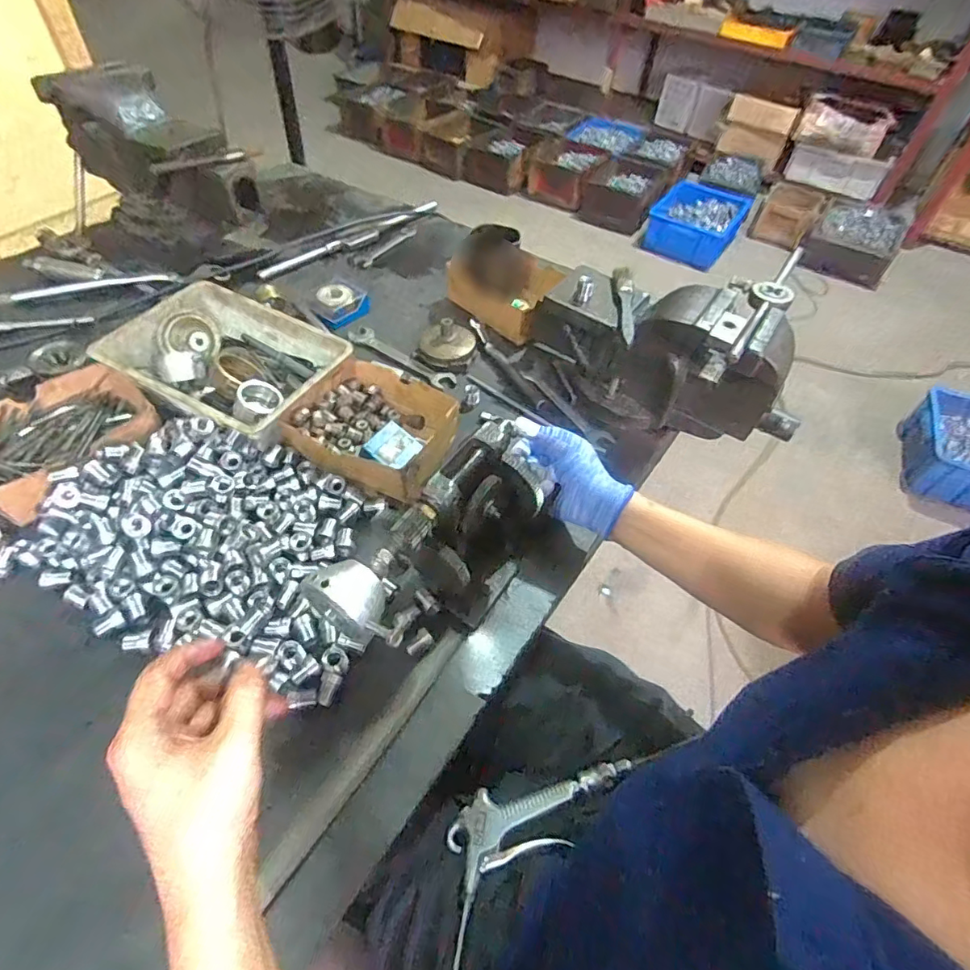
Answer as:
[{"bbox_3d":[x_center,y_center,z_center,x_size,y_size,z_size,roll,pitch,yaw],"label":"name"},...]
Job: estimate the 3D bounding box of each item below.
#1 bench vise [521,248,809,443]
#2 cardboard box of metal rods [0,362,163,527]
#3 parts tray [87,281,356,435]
[{"bbox_3d":[0.221,-0.170,0.652,0.312,0.141,0.139,25,54,15],"label":"bench vise"},{"bbox_3d":[-0.451,-0.055,0.564,0.143,0.040,0.180,30,55,18],"label":"cardboard box of metal rods"},{"bbox_3d":[-0.301,-0.142,0.631,0.234,0.060,0.168,24,53,14],"label":"parts tray"}]

